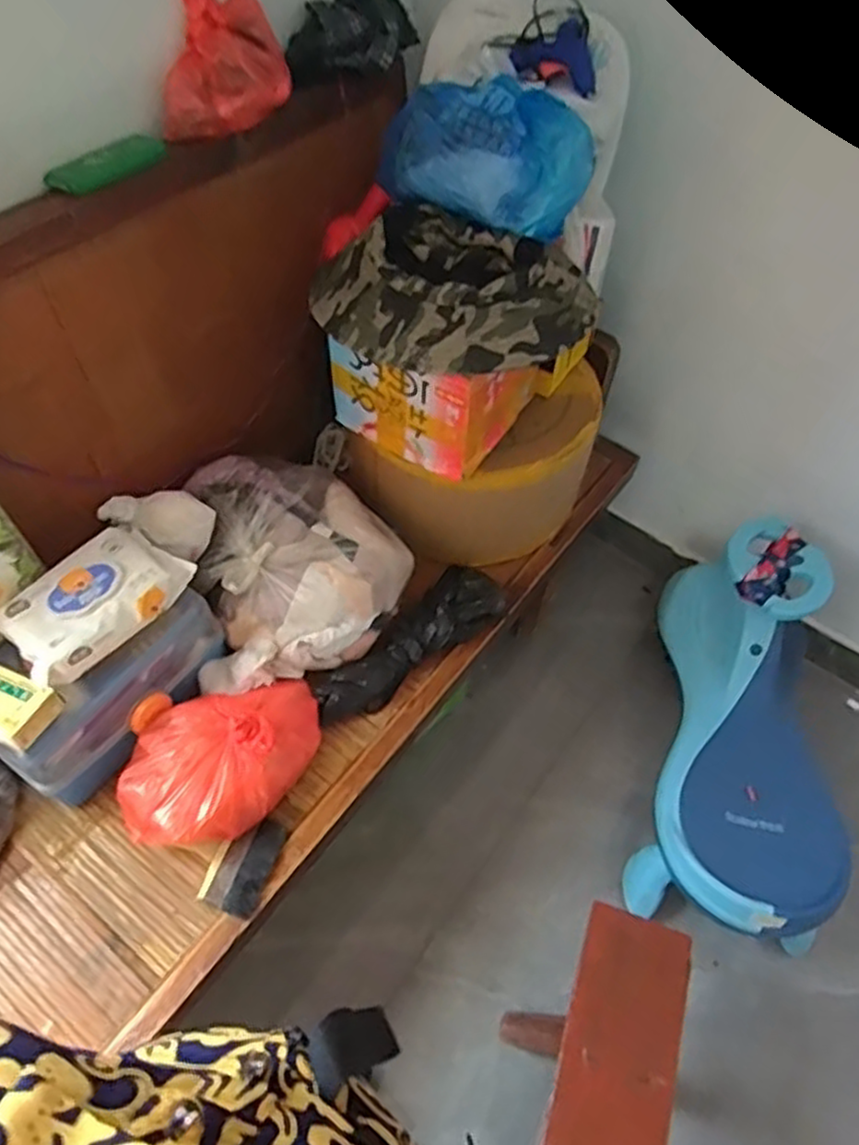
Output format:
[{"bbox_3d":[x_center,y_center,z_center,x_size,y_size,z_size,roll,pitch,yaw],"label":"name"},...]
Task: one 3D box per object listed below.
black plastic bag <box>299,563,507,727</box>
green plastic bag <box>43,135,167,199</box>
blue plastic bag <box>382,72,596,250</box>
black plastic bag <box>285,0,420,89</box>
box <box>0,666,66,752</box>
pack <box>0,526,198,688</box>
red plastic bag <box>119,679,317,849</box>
[{"bbox_3d":[-0.028,0.102,1.092,0.329,0.077,0.102,-38,69,-21],"label":"black plastic bag"},{"bbox_3d":[-0.382,-0.488,0.877,0.029,0.038,0.144,38,66,17],"label":"green plastic bag"},{"bbox_3d":[0.075,-0.534,0.919,0.252,0.127,0.160,29,63,13],"label":"blue plastic bag"},{"bbox_3d":[-0.112,-0.770,1.058,0.118,0.074,0.264,24,62,11],"label":"black plastic bag"},{"bbox_3d":[-0.492,0.150,0.845,0.109,0.036,0.074,21,62,9],"label":"box"},{"bbox_3d":[-0.415,0.030,0.910,0.130,0.049,0.216,35,65,16],"label":"pack"},{"bbox_3d":[-0.263,0.235,0.953,0.172,0.099,0.274,40,66,18],"label":"red plastic bag"}]

